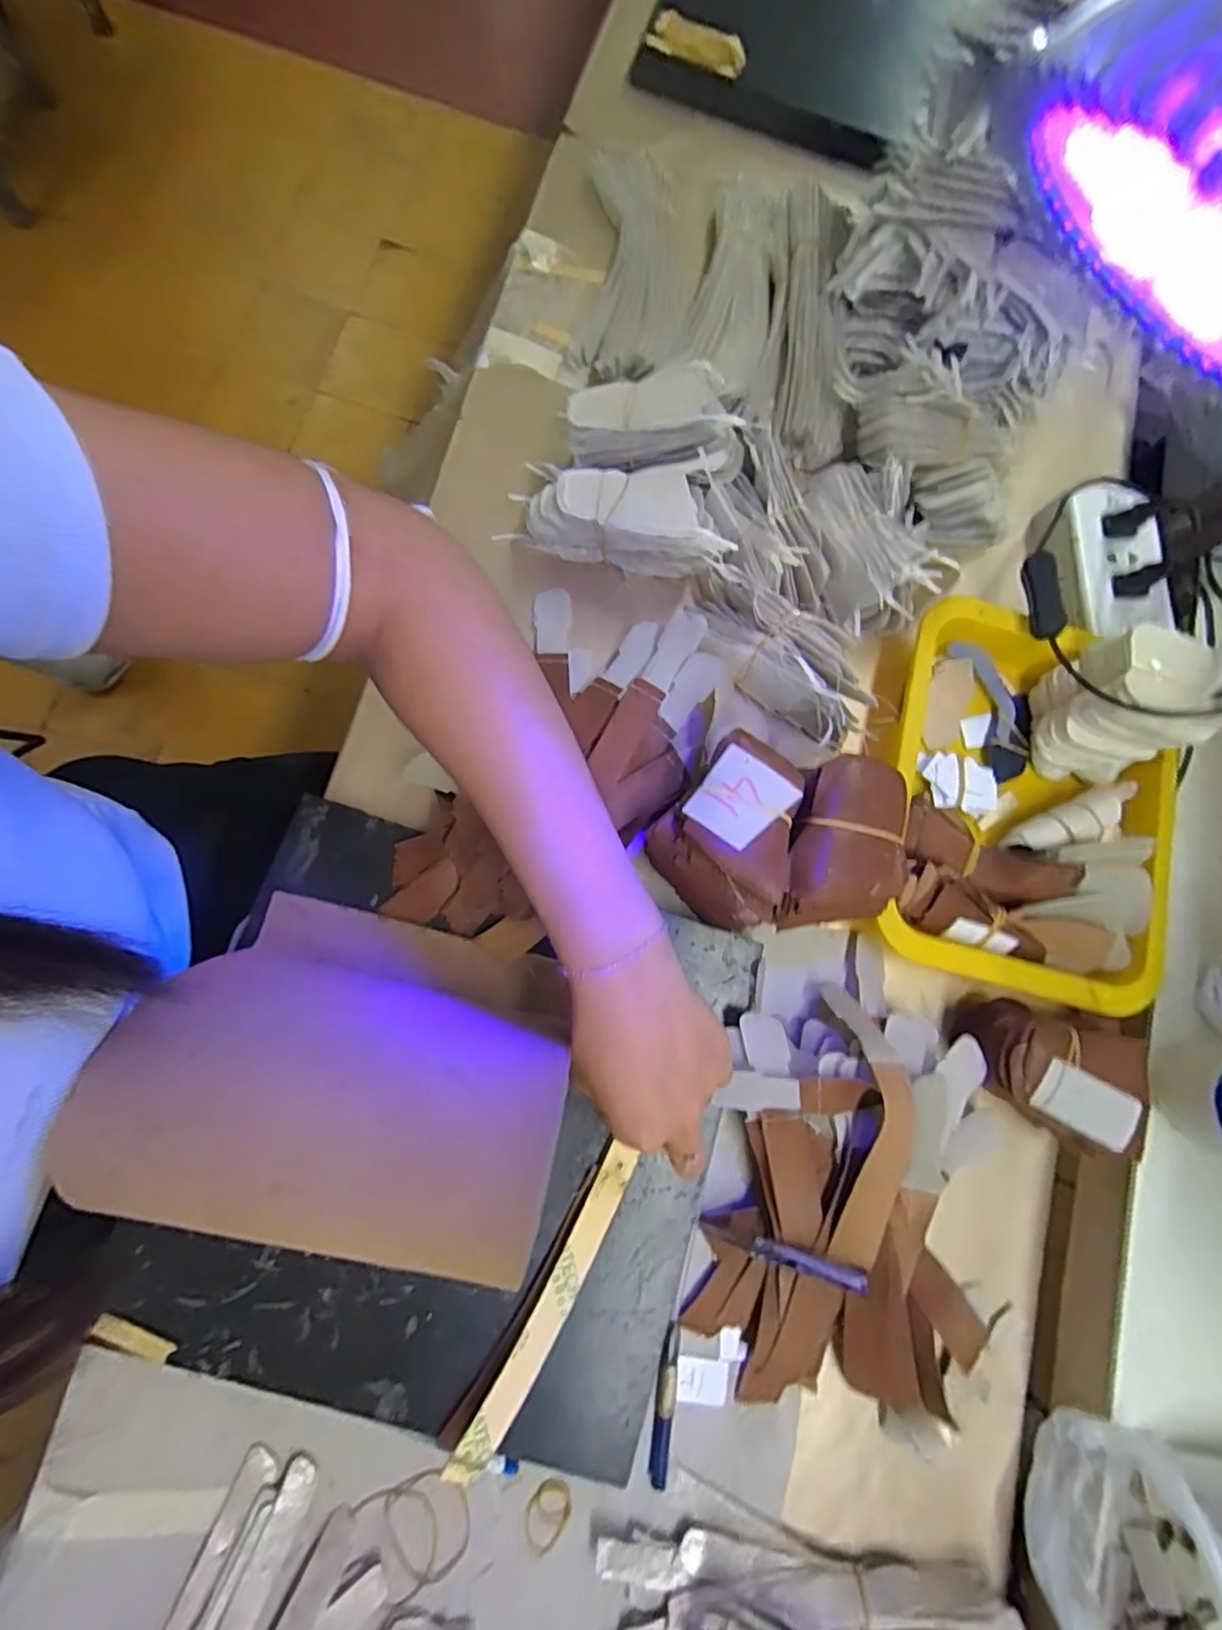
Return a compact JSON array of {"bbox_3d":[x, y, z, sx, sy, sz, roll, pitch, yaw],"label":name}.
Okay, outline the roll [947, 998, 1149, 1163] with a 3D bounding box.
[{"bbox_3d":[0.267,0.158,0.395,0.099,0.066,0.073,21,78,-2],"label":"roll"}]

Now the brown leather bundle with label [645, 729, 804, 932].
[{"bbox_3d":[0.074,0.014,0.383,0.083,0.063,0.097,40,79,2],"label":"brown leather bundle with label"}]

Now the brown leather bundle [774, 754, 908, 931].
[{"bbox_3d":[0.138,0.020,0.390,0.067,0.060,0.107,14,79,-3],"label":"brown leather bundle"}]

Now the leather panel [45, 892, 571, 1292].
[{"bbox_3d":[-0.114,0.121,0.301,0.181,0.131,0.129,13,79,1],"label":"leather panel"}]

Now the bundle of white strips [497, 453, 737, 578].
[{"bbox_3d":[0.010,-0.210,0.442,0.148,0.063,0.066,10,79,13],"label":"bundle of white strips"}]

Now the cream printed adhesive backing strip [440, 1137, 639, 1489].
[{"bbox_3d":[-0.033,0.266,0.344,0.020,0.006,0.168,30,73,4],"label":"cream printed adhesive backing strip"}]

